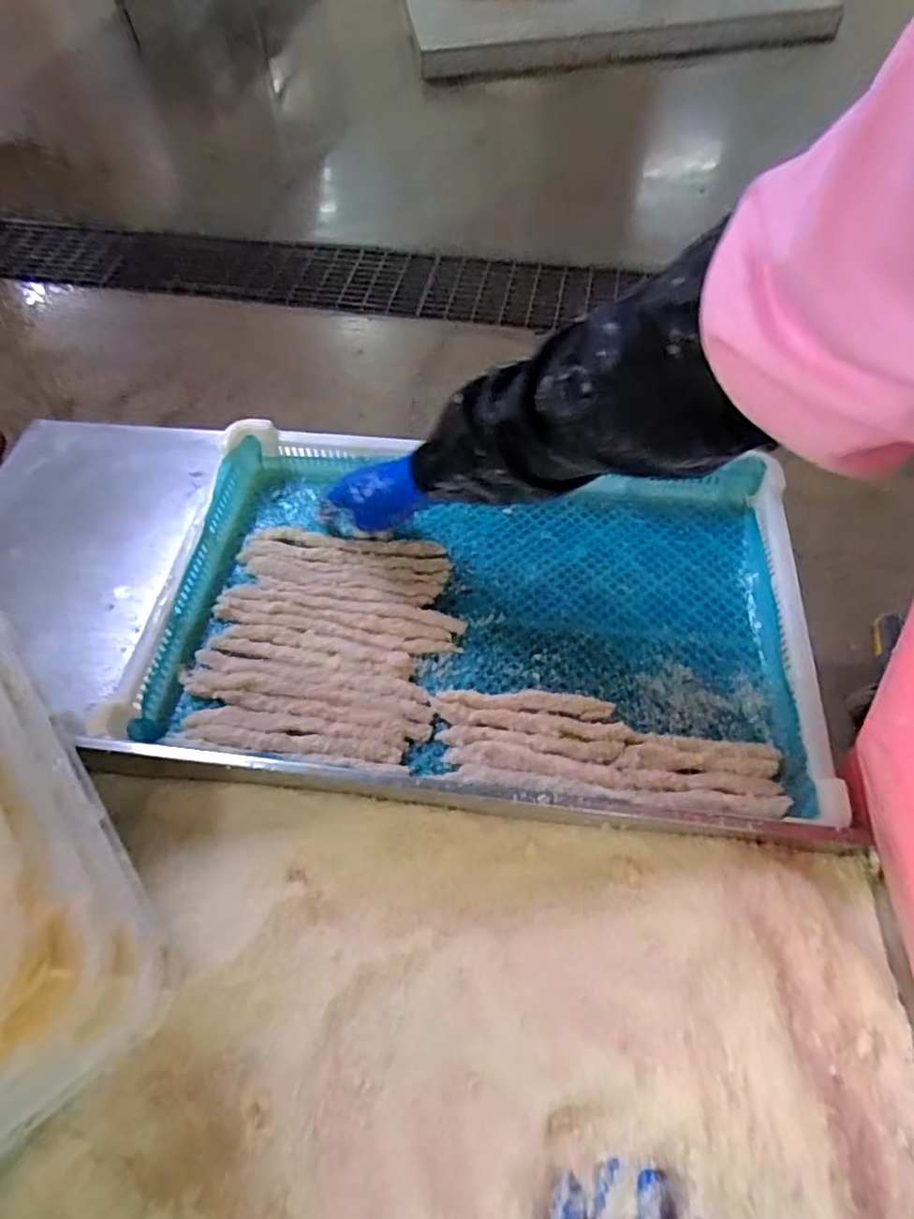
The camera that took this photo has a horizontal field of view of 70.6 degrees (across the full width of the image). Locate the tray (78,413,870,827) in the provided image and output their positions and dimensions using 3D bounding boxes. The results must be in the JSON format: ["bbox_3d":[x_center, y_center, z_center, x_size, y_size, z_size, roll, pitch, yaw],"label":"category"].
[{"bbox_3d":[0.013,-0.007,0.612,0.600,0.073,0.390,3,56,7],"label":"tray"}]

